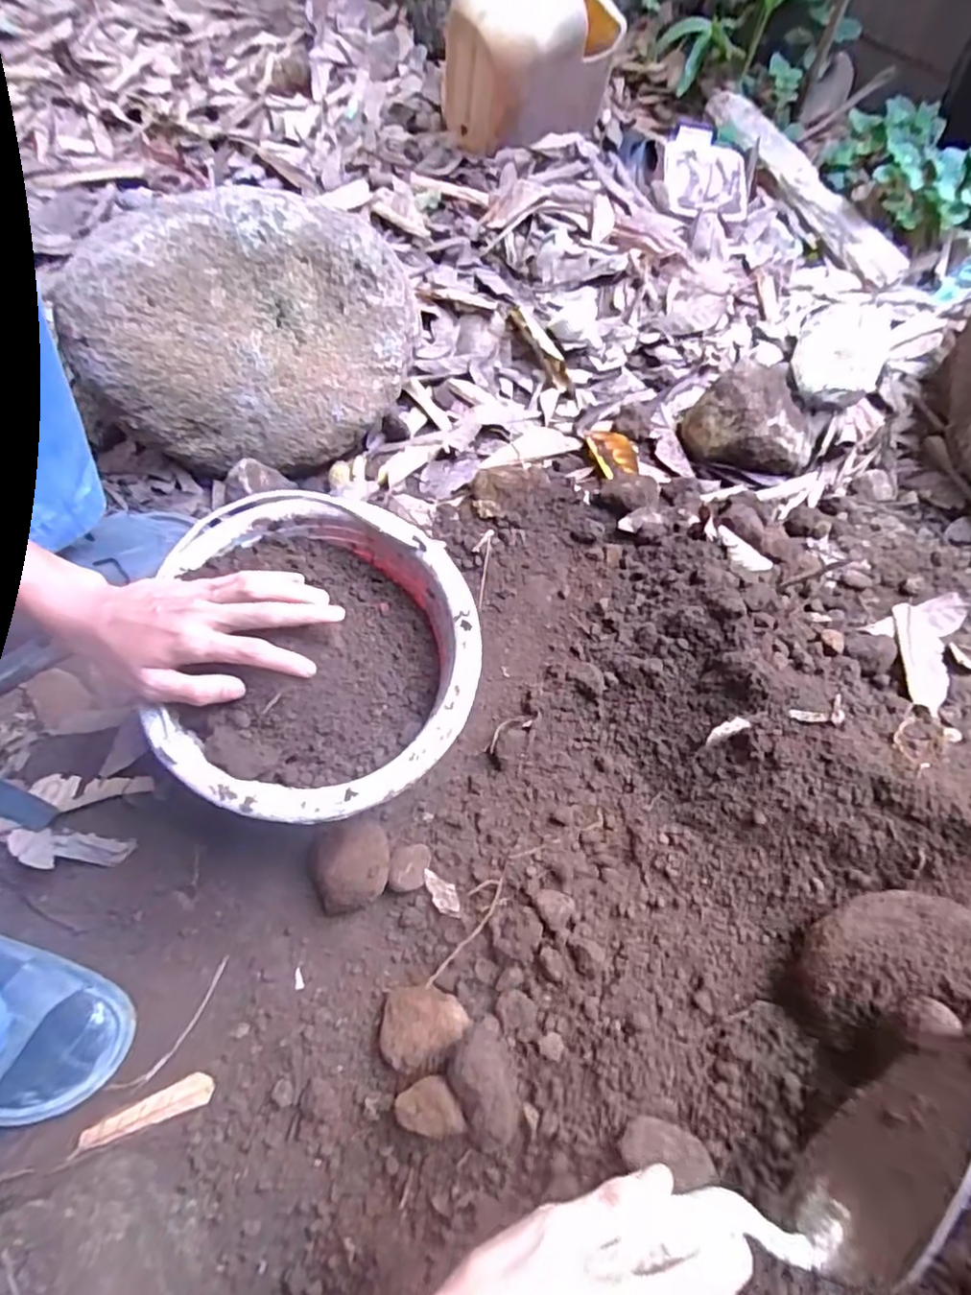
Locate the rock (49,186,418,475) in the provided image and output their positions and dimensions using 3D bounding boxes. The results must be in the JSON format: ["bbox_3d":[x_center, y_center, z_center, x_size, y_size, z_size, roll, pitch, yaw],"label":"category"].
[{"bbox_3d":[-0.223,-0.313,0.641,0.295,0.185,0.190,-4,66,-3],"label":"rock"}]

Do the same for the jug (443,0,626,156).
[{"bbox_3d":[0.058,-0.786,0.853,0.222,0.162,0.175,5,66,1],"label":"jug"}]

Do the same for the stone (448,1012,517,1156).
[{"bbox_3d":[0.001,0.307,0.448,0.044,0.031,0.076,-20,68,-10],"label":"stone"}]

